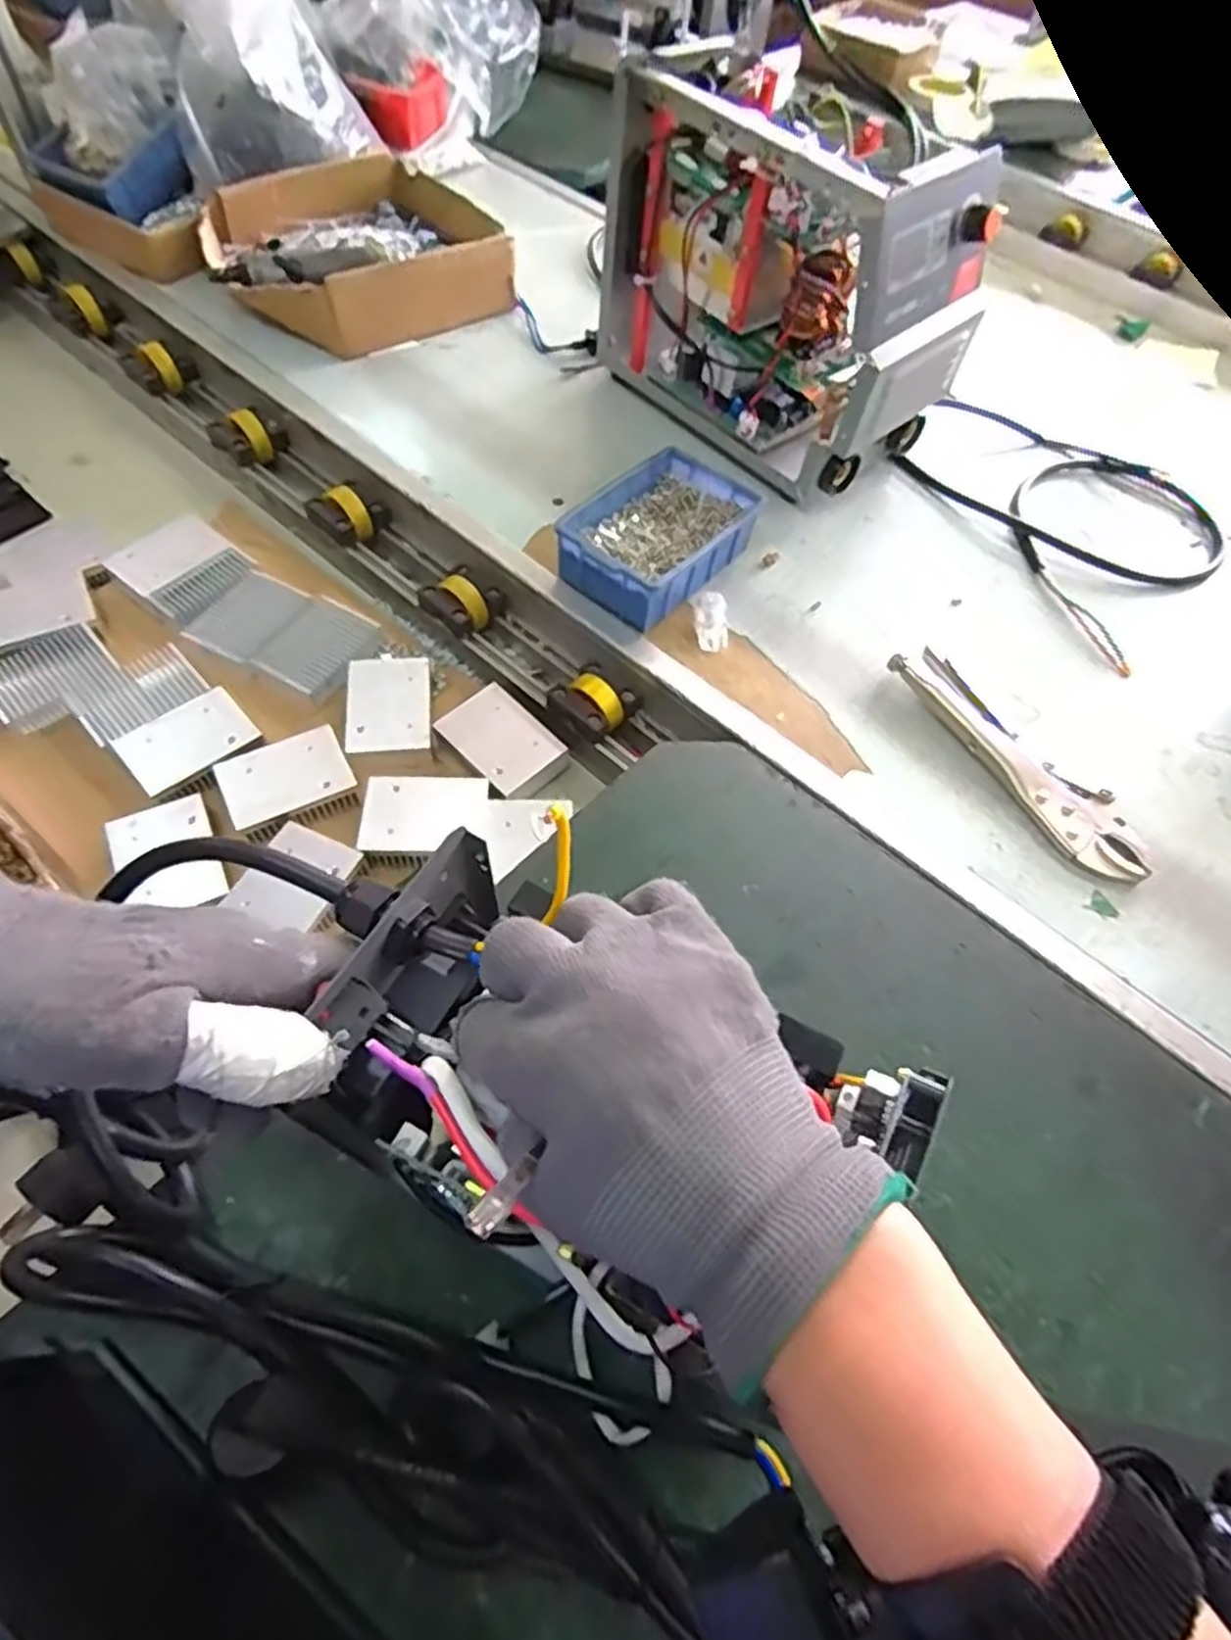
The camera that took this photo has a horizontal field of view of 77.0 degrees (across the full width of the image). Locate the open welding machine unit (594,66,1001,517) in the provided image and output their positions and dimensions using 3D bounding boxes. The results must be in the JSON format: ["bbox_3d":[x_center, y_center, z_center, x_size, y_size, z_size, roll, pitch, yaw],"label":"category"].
[{"bbox_3d":[0.134,-0.439,0.644,0.123,0.232,0.300,-37,69,-23],"label":"open welding machine unit"}]

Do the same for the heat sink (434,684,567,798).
[{"bbox_3d":[-0.087,-0.058,0.595,0.088,0.023,0.064,41,64,18],"label":"heat sink"}]

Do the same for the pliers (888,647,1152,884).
[{"bbox_3d":[0.280,-0.044,0.538,0.050,0.016,0.209,-26,65,-19],"label":"pliers"}]

